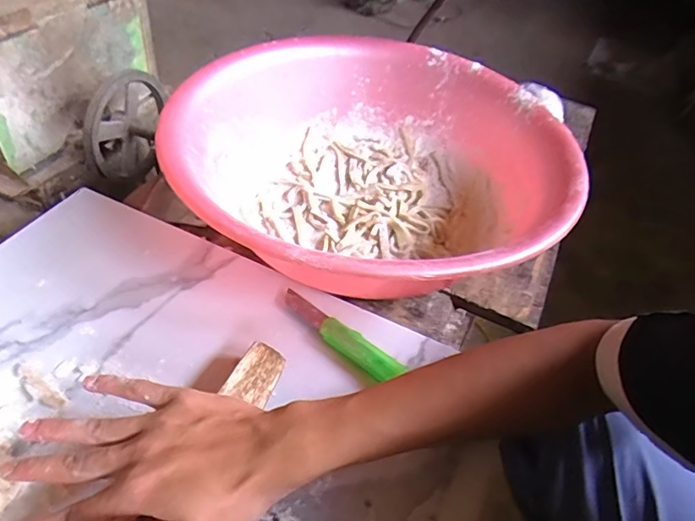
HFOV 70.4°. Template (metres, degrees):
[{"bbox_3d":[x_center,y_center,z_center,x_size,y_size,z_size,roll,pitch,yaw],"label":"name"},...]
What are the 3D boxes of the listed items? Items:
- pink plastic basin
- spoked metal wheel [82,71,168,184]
[{"bbox_3d":[0.034,-0.104,0.541,0.396,0.139,0.400,3,44,-3],"label":"pink plastic basin"},{"bbox_3d":[-0.387,-0.232,0.875,0.054,0.186,0.195,14,45,8],"label":"spoked metal wheel"}]

